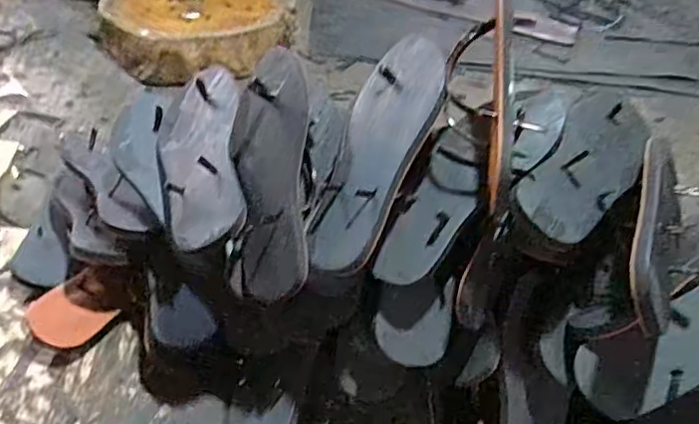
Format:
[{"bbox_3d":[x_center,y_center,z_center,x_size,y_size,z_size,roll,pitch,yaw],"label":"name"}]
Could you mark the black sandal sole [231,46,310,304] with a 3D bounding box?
[{"bbox_3d":[-0.078,-0.037,0.582,0.090,0.016,0.235,-12,75,33],"label":"black sandal sole"}]

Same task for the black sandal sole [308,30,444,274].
[{"bbox_3d":[0.033,-0.061,0.564,0.093,0.016,0.246,0,63,38],"label":"black sandal sole"}]

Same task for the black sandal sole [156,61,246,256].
[{"bbox_3d":[-0.156,-0.062,0.627,0.095,0.022,0.231,-20,51,13],"label":"black sandal sole"}]

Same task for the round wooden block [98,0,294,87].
[{"bbox_3d":[-0.294,-0.378,1.224,0.346,0.091,0.369,3,42,-3],"label":"round wooden block"}]

